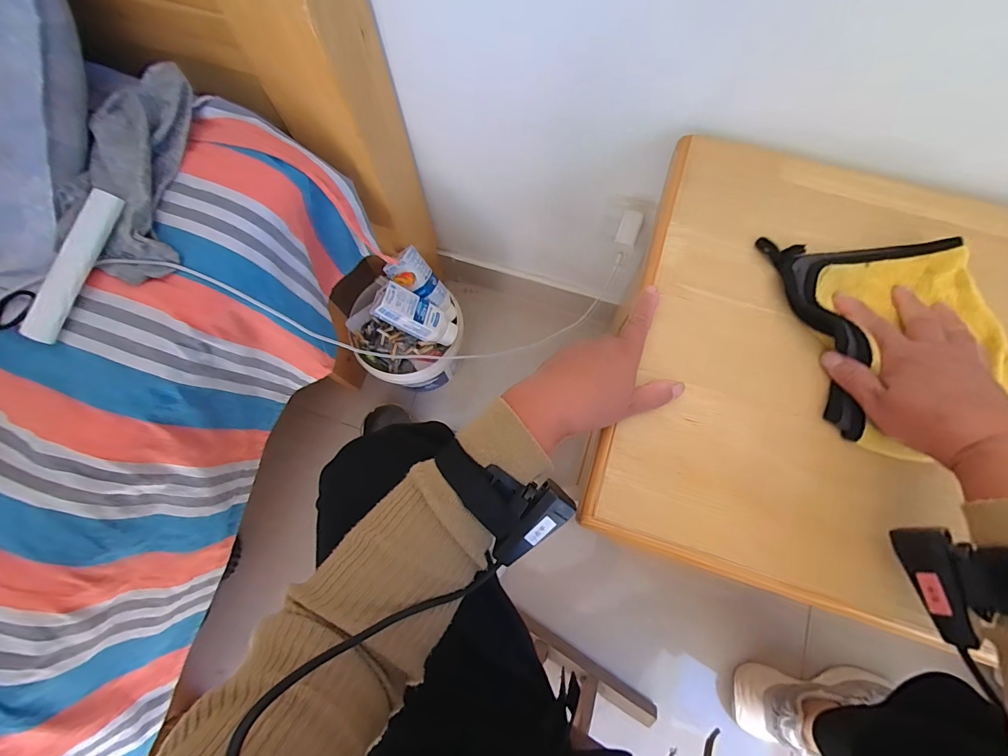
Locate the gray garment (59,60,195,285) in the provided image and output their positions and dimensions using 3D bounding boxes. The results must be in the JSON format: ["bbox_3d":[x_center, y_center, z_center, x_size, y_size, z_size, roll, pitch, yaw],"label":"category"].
[{"bbox_3d":[-0.364,-0.201,0.422,0.100,0.041,0.203,-3,74,0],"label":"gray garment"}]

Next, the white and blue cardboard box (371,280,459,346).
[{"bbox_3d":[-0.141,-0.098,0.706,0.140,0.041,0.059,27,72,-31],"label":"white and blue cardboard box"}]

